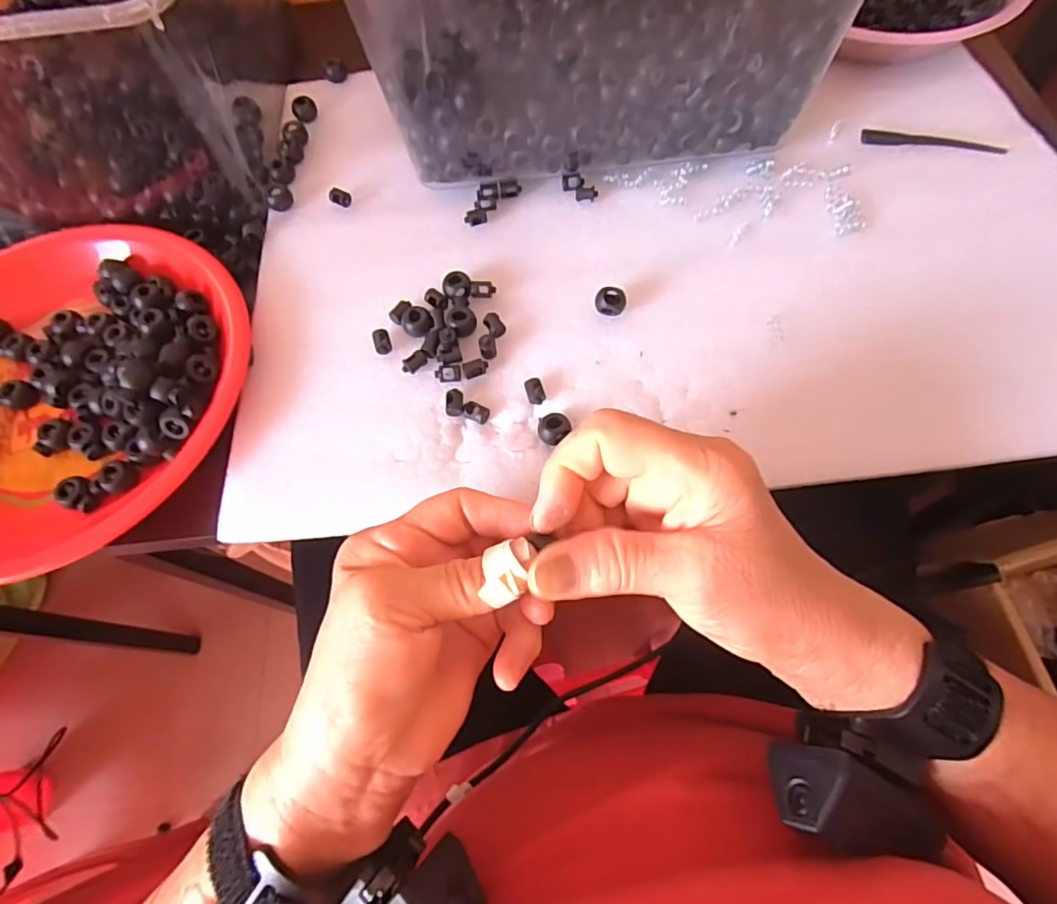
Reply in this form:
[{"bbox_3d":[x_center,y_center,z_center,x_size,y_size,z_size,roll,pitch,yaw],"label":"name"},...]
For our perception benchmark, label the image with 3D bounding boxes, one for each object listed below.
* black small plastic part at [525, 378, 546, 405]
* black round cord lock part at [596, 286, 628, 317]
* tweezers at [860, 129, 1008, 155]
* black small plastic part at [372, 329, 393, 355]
[{"bbox_3d":[0.004,-0.033,0.314,0.010,0.007,0.015,-18,67,-4],"label":"black small plastic part"},{"bbox_3d":[0.049,-0.087,0.328,0.017,0.014,0.015,16,69,10],"label":"black round cord lock part"},{"bbox_3d":[0.265,-0.204,0.366,0.086,0.008,0.009,11,68,8],"label":"tweezers"},{"bbox_3d":[-0.086,-0.065,0.328,0.009,0.006,0.014,-16,67,-4],"label":"black small plastic part"}]

